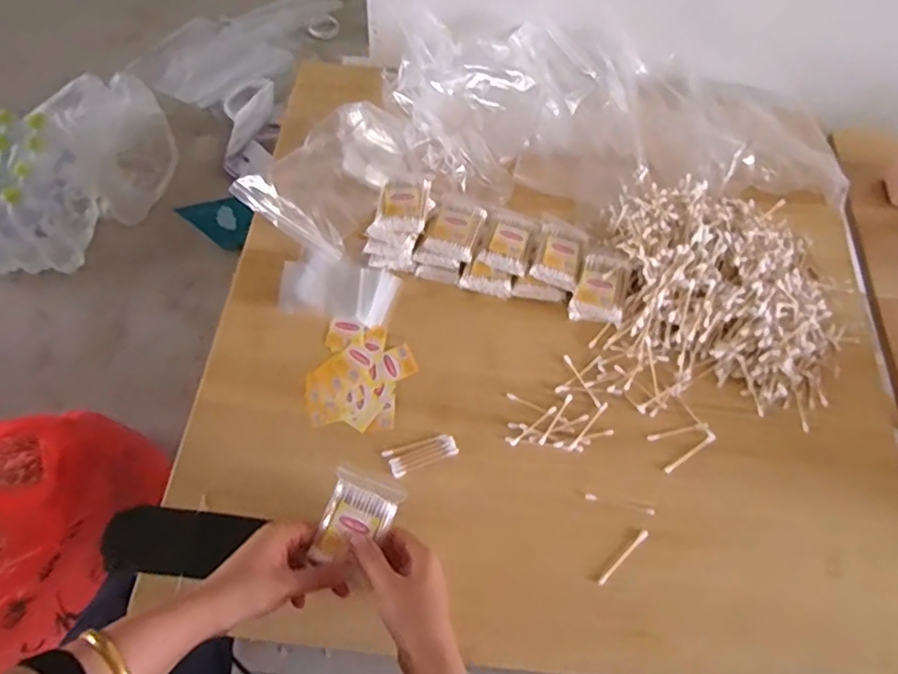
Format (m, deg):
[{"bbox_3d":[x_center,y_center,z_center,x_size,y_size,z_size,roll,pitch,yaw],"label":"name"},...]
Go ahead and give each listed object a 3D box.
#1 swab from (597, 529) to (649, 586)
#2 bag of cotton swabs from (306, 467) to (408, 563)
[{"bbox_3d":[0.174,0.220,0.606,0.074,0.004,0.008,-38,69,-21],"label":"swab"},{"bbox_3d":[-0.084,0.166,0.547,0.062,0.017,0.079,20,62,8],"label":"bag of cotton swabs"}]

